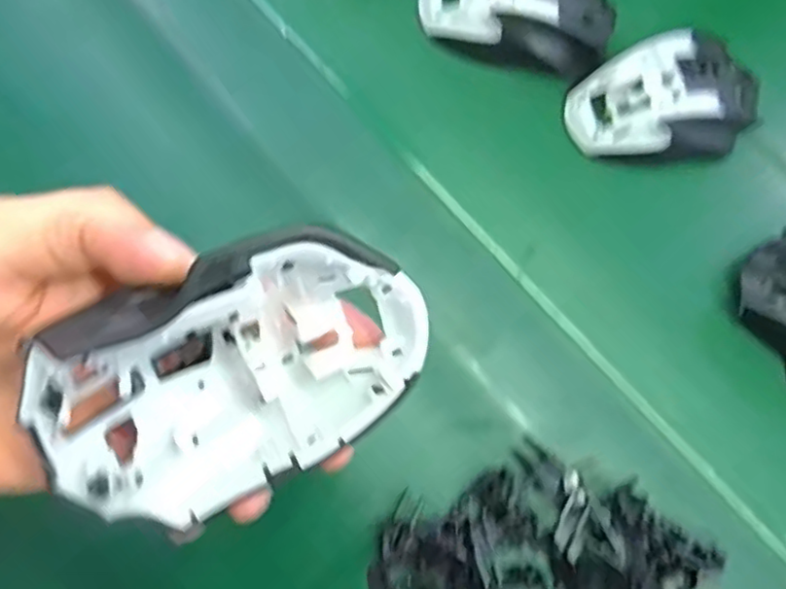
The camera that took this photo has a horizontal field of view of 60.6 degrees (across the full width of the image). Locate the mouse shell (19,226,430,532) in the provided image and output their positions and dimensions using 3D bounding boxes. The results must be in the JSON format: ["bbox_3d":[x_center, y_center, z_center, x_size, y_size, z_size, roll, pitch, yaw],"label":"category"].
[{"bbox_3d":[-0.049,0.019,0.207,0.113,0.074,0.037,-26,35,-10],"label":"mouse shell"}]

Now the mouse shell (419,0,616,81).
[{"bbox_3d":[0.076,-0.176,0.406,0.118,0.039,0.074,6,71,-3],"label":"mouse shell"}]

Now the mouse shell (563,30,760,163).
[{"bbox_3d":[0.163,-0.112,0.399,0.115,0.043,0.068,-13,75,-10],"label":"mouse shell"}]

